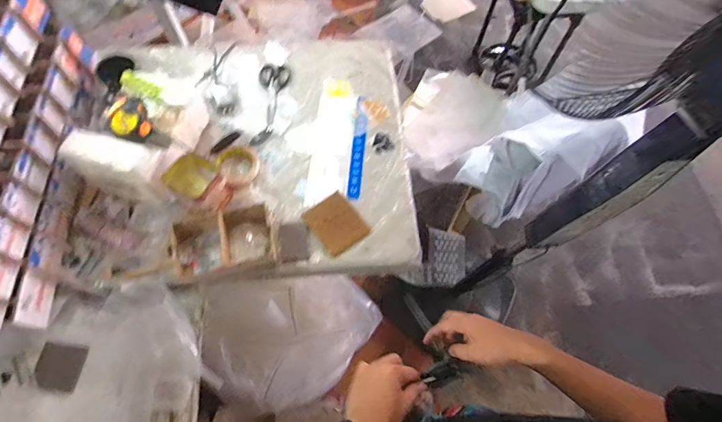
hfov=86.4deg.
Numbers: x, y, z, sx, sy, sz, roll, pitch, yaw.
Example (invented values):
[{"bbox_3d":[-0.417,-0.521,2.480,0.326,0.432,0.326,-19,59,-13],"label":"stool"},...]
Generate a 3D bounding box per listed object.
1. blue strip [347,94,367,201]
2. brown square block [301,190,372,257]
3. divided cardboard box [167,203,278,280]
[{"bbox_3d":[-0.005,-0.147,0.862,0.026,0.006,0.264,2,68,6],"label":"blue strip"},{"bbox_3d":[-0.048,0.025,0.783,0.097,0.013,0.109,-36,73,-16],"label":"brown square block"},{"bbox_3d":[-0.256,0.062,0.725,0.188,0.061,0.112,-9,68,-7],"label":"divided cardboard box"}]

